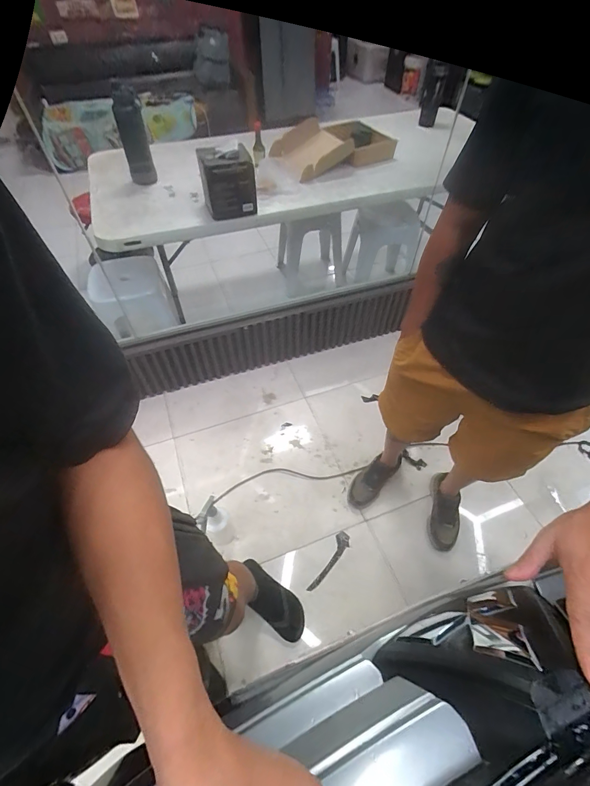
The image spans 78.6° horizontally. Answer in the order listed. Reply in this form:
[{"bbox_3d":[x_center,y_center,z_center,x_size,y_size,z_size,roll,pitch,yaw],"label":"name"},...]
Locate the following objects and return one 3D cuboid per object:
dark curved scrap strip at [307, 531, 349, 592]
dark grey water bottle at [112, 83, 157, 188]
[{"bbox_3d":[0.118,0.589,1.258,0.051,0.017,0.230,32,60,21],"label":"dark curved scrap strip"},{"bbox_3d":[-0.565,-0.894,1.269,0.093,0.300,0.111,-18,55,-13],"label":"dark grey water bottle"}]

